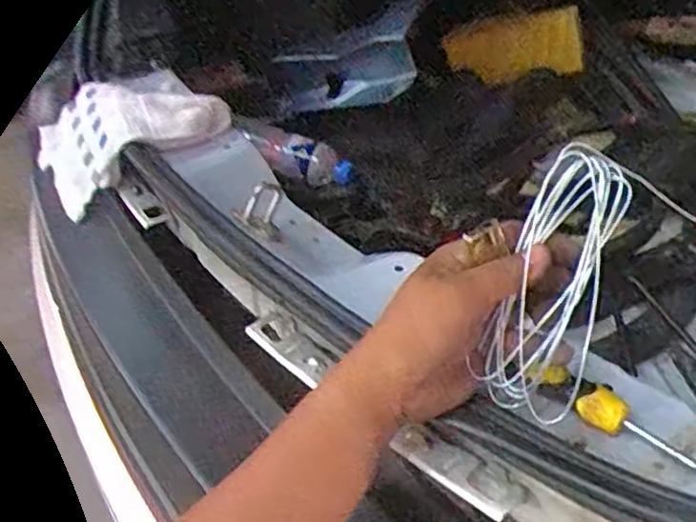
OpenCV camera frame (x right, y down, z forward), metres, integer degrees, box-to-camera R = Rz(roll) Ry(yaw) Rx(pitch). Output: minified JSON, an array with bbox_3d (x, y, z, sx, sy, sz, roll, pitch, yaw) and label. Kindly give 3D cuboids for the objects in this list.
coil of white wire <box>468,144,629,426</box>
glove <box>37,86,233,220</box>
[{"bbox_3d":[0.129,0.017,0.423,0.055,0.166,0.027,22,13,31],"label":"coil of white wire"},{"bbox_3d":[-0.257,-0.147,0.836,0.222,0.102,0.166,-17,38,-17],"label":"glove"}]

